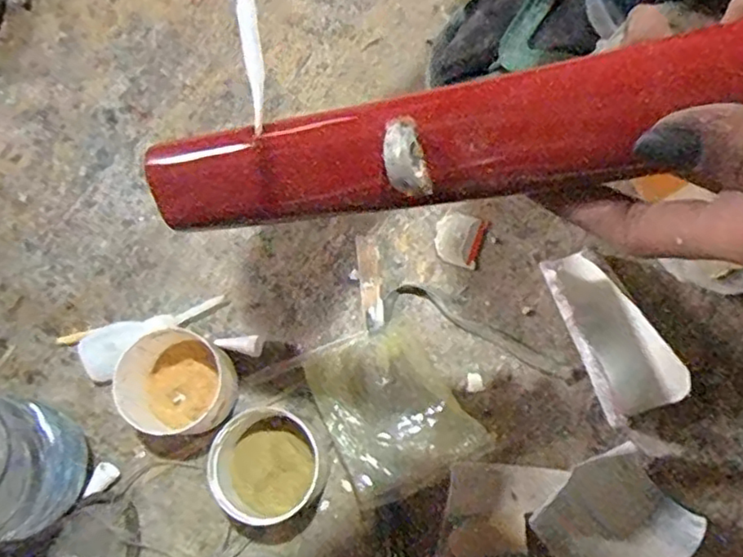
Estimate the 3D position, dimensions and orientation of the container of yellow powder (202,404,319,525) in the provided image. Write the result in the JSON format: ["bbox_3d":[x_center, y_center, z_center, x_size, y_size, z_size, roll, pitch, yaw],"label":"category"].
[{"bbox_3d":[-0.066,0.115,0.395,0.065,0.048,0.069,-27,76,-5],"label":"container of yellow powder"}]

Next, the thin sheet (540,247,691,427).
[{"bbox_3d":[0.154,0.036,0.412,0.053,0.033,0.110,-23,76,-2],"label":"thin sheet"}]

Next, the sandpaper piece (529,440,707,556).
[{"bbox_3d":[0.151,0.151,0.389,0.084,0.030,0.075,-38,76,-10],"label":"sandpaper piece"}]

